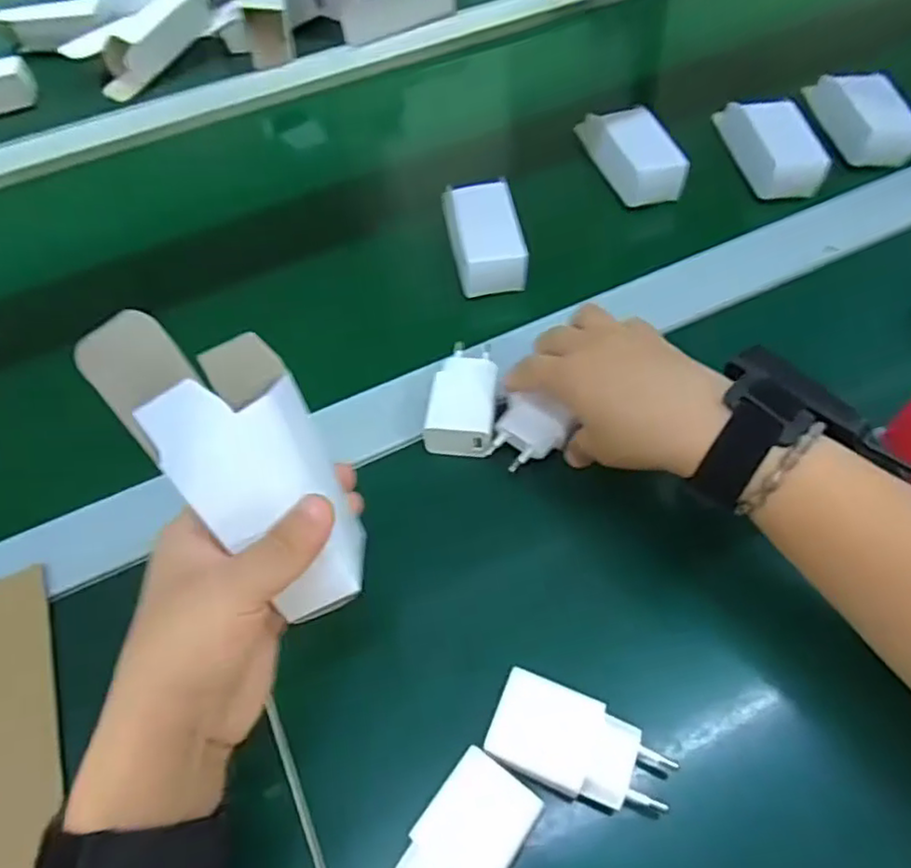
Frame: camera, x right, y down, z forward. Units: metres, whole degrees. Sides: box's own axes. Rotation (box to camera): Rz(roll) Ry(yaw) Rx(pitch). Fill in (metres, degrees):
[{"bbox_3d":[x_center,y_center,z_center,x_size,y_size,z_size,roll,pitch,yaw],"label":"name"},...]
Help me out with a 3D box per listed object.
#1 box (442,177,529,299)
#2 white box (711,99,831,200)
[{"bbox_3d":[0.021,-0.151,0.508,0.052,0.029,0.095,-8,55,-2],"label":"box"},{"bbox_3d":[0.260,-0.242,0.552,0.051,0.035,0.126,-7,55,-1],"label":"white box"}]

